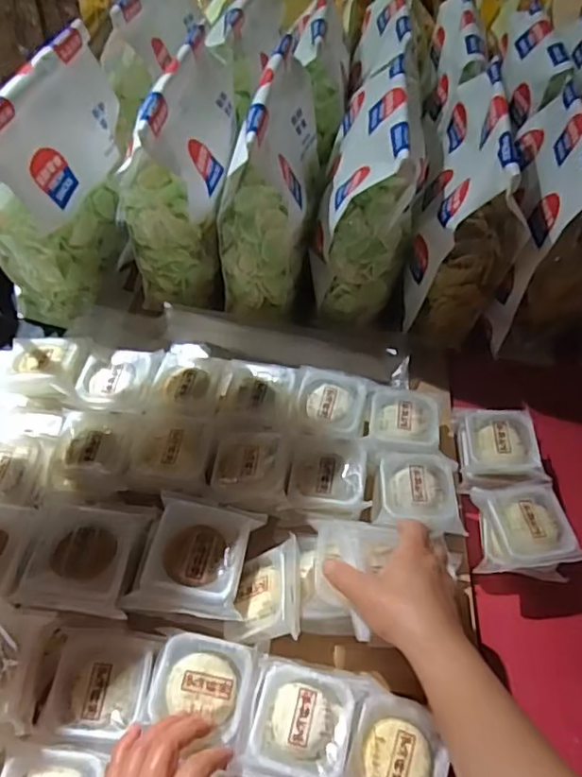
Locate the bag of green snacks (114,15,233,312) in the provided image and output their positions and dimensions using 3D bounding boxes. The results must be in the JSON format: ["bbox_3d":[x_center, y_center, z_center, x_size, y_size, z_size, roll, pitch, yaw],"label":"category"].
[{"bbox_3d":[-0.147,-0.276,0.771,0.119,0.280,0.219,5,53,0],"label":"bag of green snacks"}]

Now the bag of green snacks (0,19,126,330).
[{"bbox_3d":[-0.288,-0.256,0.750,0.094,0.287,0.236,14,54,7],"label":"bag of green snacks"}]

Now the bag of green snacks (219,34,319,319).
[{"bbox_3d":[-0.023,-0.267,0.760,0.109,0.268,0.234,10,53,4],"label":"bag of green snacks"}]

